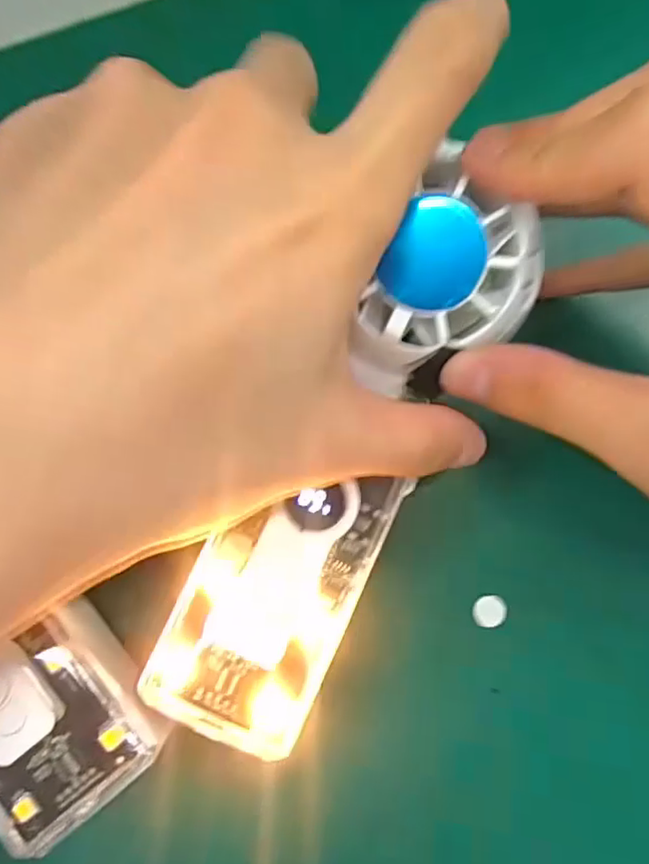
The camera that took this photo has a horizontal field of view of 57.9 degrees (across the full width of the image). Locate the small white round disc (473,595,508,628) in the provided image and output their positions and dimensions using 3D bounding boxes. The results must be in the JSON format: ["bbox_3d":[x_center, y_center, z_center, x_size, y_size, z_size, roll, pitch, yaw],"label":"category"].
[{"bbox_3d":[0.054,0.058,0.188,0.011,0.004,0.009,-41,86,-5],"label":"small white round disc"}]

